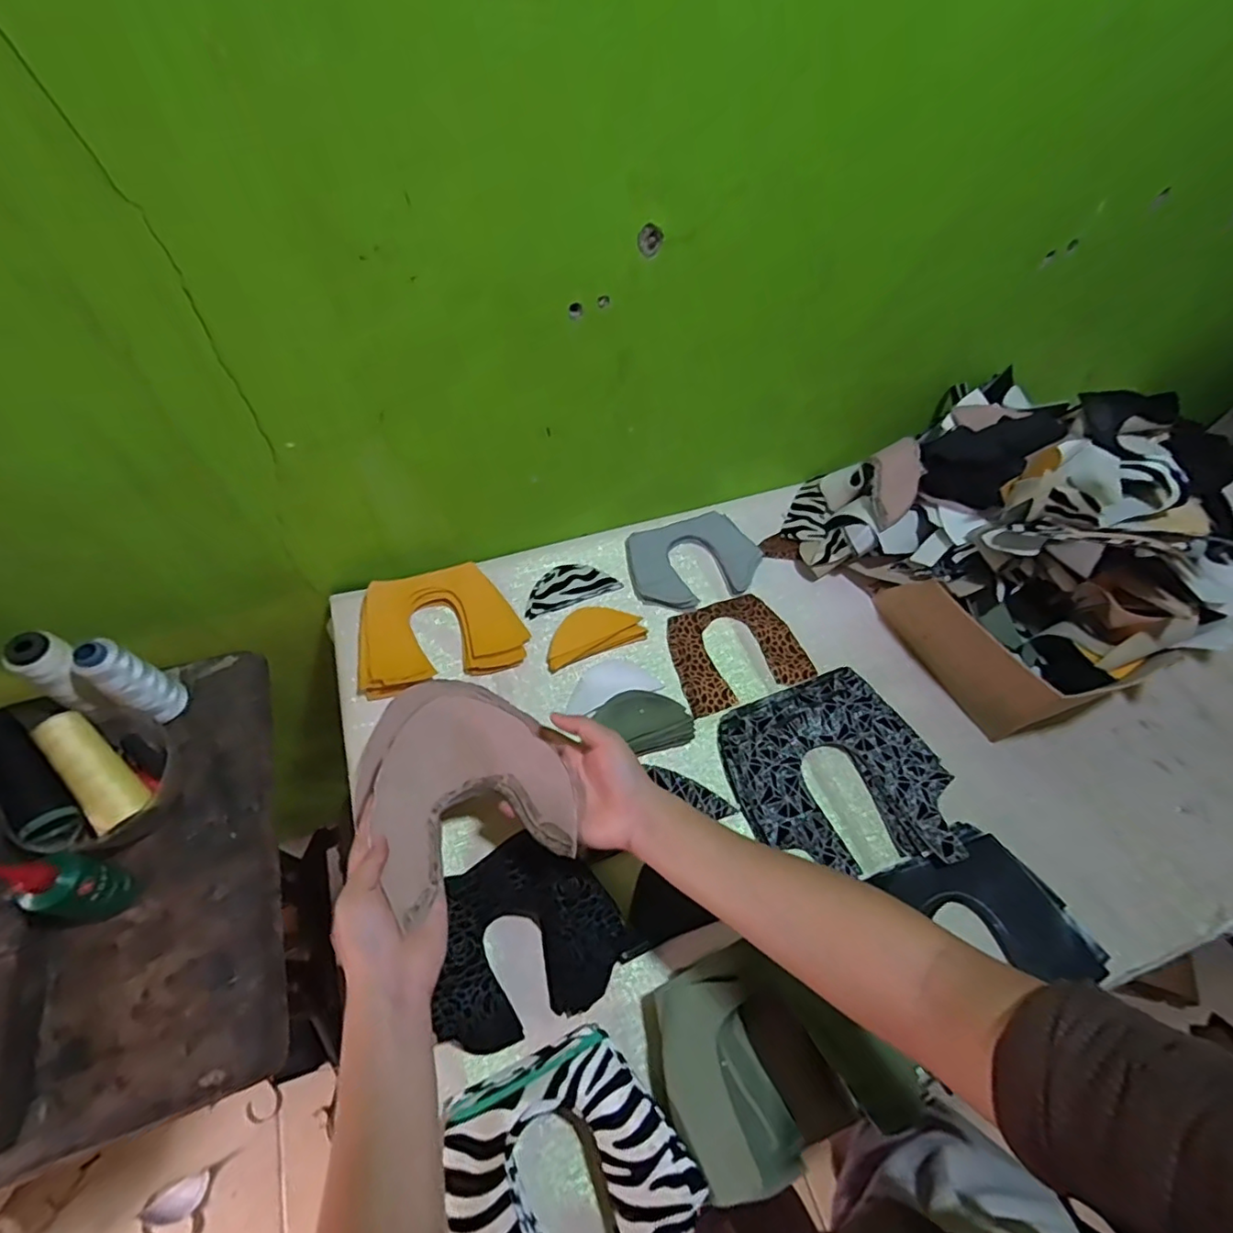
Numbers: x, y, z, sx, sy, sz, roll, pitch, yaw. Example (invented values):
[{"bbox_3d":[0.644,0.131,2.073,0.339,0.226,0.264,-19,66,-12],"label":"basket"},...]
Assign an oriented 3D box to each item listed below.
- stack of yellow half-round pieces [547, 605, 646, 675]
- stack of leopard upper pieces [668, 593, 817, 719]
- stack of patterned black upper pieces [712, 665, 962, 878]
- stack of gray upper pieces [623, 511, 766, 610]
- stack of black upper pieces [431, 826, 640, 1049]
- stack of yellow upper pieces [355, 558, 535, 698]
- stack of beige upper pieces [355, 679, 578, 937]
[{"bbox_3d":[-0.028,0.017,0.655,0.111,0.010,0.057,-19,61,-16],"label":"stack of yellow half-round pieces"},{"bbox_3d":[0.133,0.037,0.663,0.144,0.011,0.121,-16,61,-14],"label":"stack of leopard upper pieces"},{"bbox_3d":[0.217,0.155,0.580,0.196,0.027,0.192,-15,60,-14],"label":"stack of patterned black upper pieces"},{"bbox_3d":[0.092,-0.070,0.713,0.154,0.015,0.120,-9,59,-10],"label":"stack of gray upper pieces"},{"bbox_3d":[-0.079,0.266,0.492,0.155,0.028,0.137,-25,63,-19],"label":"stack of black upper pieces"},{"bbox_3d":[-0.191,0.010,0.639,0.167,0.026,0.130,-14,60,-13],"label":"stack of yellow upper pieces"},{"bbox_3d":[-0.128,0.128,0.479,0.145,0.044,0.187,-28,64,-20],"label":"stack of beige upper pieces"}]

